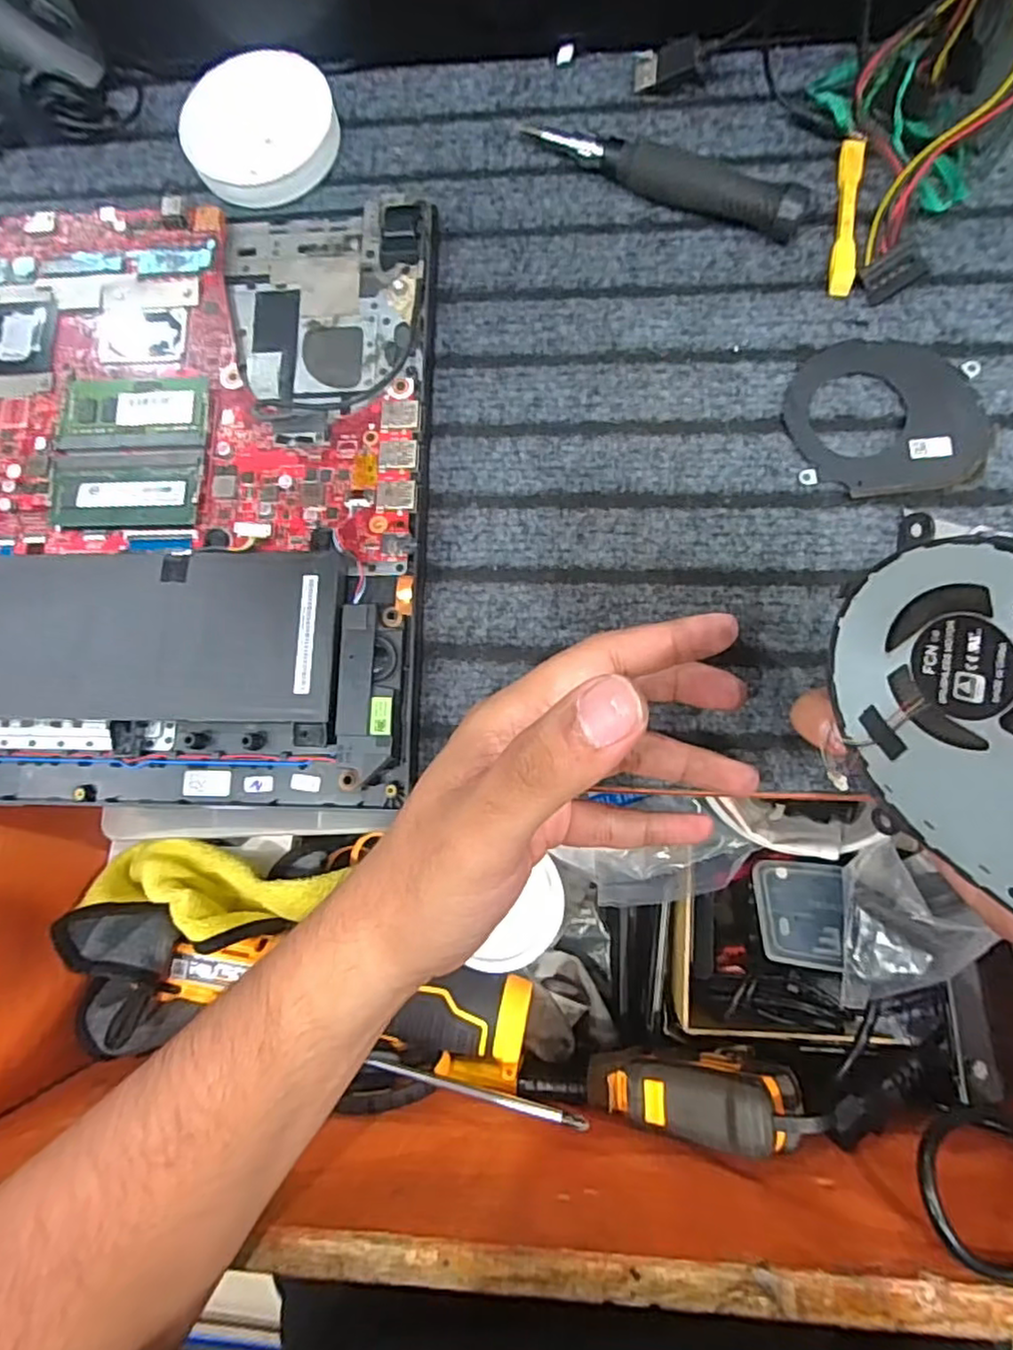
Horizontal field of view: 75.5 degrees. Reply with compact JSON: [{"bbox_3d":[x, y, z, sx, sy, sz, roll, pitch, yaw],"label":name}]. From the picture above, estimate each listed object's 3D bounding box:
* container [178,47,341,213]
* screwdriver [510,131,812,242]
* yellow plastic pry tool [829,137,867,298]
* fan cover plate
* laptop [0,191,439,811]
[{"bbox_3d":[-0.125,-0.279,0.335,0.076,0.018,0.069,-35,78,-2],"label":"container"},{"bbox_3d":[0.073,-0.234,0.306,0.135,0.023,0.019,25,82,10],"label":"screwdriver"},{"bbox_3d":[0.157,-0.212,0.301,0.011,0.008,0.078,8,80,7],"label":"yellow plastic pry tool"},{"bbox_3d":[0.167,-0.115,0.286,0.081,0.005,0.073,-5,79,5],"label":"fan cover plate"},{"bbox_3d":[-0.228,-0.086,0.301,0.381,0.028,0.280,0,79,5],"label":"laptop"}]

